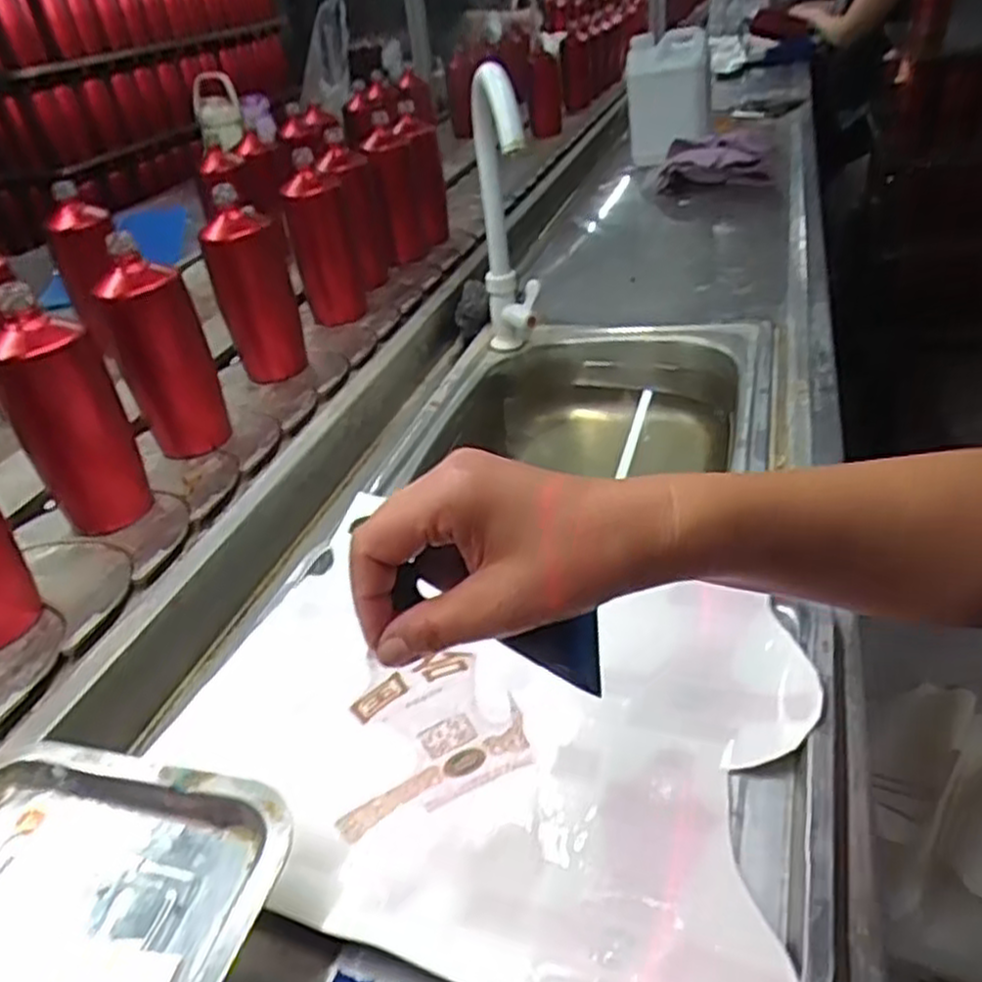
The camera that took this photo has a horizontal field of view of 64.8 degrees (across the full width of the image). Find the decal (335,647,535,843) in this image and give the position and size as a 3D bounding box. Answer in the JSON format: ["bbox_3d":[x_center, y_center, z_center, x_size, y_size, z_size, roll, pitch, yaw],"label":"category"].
[{"bbox_3d":[-0.028,0.115,0.363,0.095,0.111,0.013,-16,37,-16],"label":"decal"}]

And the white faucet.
[{"bbox_3d":[0.016,-0.271,0.807,0.055,0.300,0.168,-2,35,3],"label":"white faucet"}]

